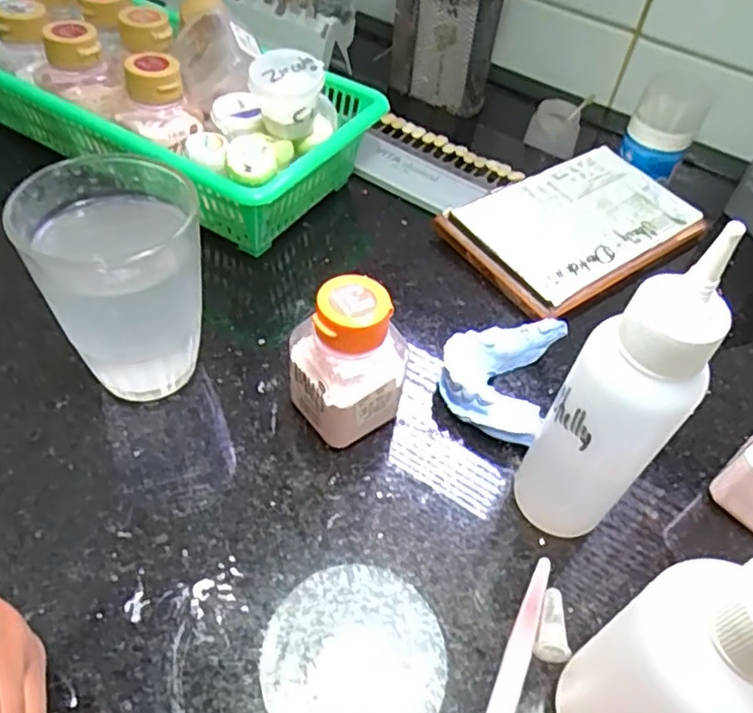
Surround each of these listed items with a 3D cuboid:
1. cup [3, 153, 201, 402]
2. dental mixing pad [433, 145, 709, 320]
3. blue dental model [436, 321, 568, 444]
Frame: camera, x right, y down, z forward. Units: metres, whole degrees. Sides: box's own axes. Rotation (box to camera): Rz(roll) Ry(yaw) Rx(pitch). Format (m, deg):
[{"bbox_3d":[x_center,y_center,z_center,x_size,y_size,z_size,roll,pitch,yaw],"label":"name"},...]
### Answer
[{"bbox_3d":[-0.105,-0.029,0.276,0.063,0.095,0.065,3,50,-4],"label":"cup"},{"bbox_3d":[0.124,-0.080,0.392,0.146,0.017,0.095,-27,58,-26],"label":"dental mixing pad"},{"bbox_3d":[0.059,0.007,0.312,0.052,0.017,0.068,16,51,7],"label":"blue dental model"}]

